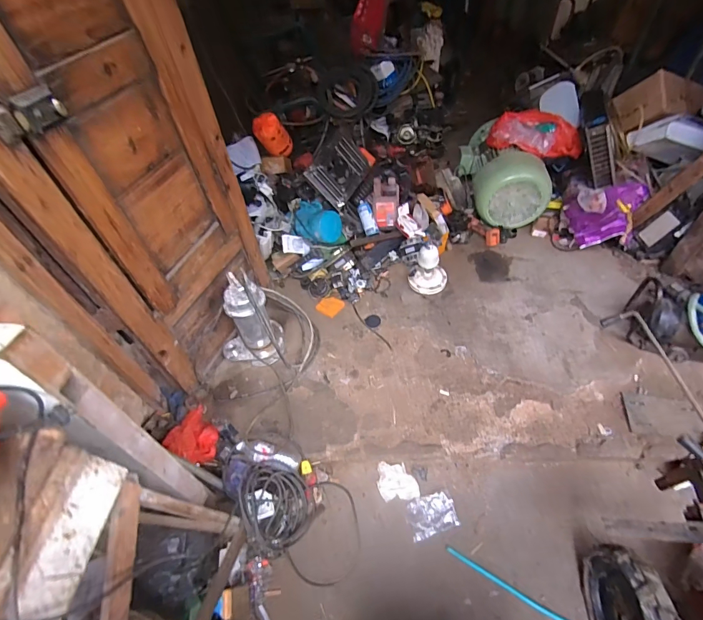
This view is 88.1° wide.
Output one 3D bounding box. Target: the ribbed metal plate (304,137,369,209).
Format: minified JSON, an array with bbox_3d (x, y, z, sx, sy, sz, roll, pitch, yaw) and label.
[{"bbox_3d":[-0.046,-0.649,1.694,0.314,0.214,0.026,-55,24,-21],"label":"ribbed metal plate"}]

